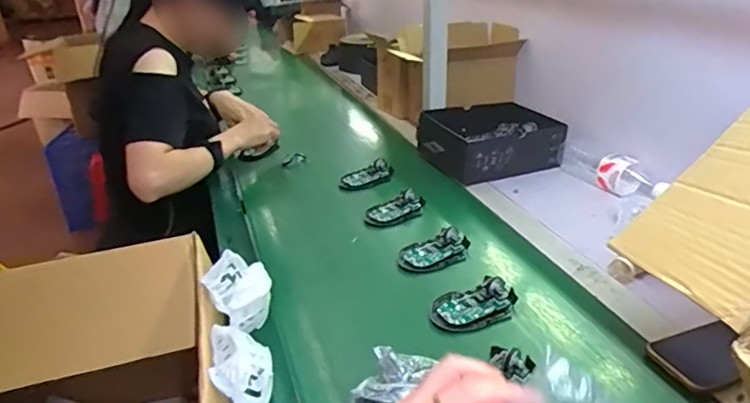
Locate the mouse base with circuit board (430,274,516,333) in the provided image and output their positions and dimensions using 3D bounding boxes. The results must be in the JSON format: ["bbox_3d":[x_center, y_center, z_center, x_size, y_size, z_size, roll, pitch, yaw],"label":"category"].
[{"bbox_3d":[0.126,0.129,0.674,0.112,0.020,0.066,-10,28,-14],"label":"mouse base with circuit board"}]

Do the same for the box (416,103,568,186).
[{"bbox_3d":[0.234,-0.121,1.094,0.272,0.093,0.206,-13,29,-19],"label":"box"}]

